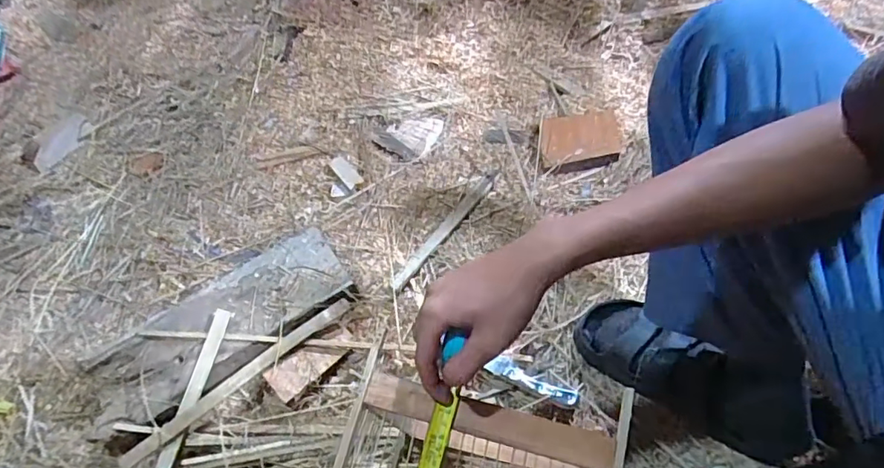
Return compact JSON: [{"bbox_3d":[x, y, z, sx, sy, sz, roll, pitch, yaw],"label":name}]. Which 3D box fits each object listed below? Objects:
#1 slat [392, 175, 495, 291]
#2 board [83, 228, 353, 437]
[{"bbox_3d":[0.006,-0.009,0.807,0.020,0.013,0.247,33,68,20],"label":"slat"},{"bbox_3d":[-0.306,0.132,0.725,0.369,0.044,0.145,-36,64,-15],"label":"board"}]

